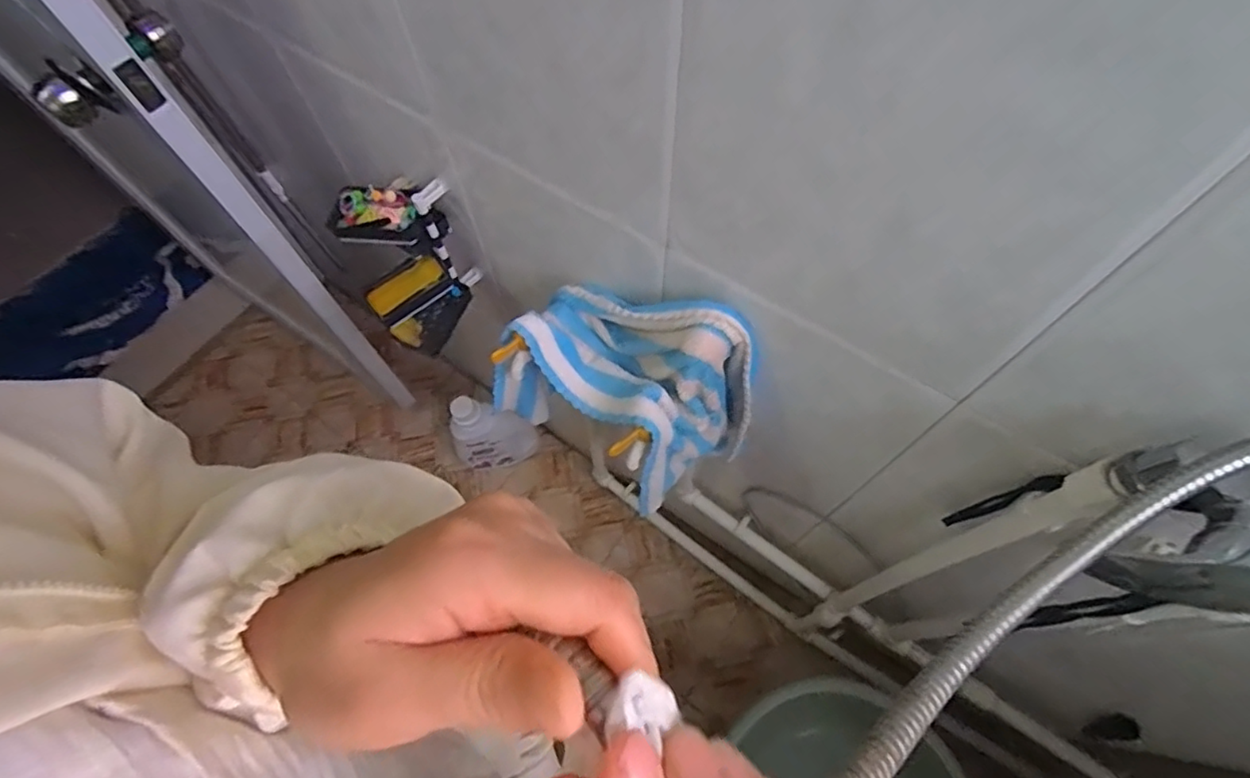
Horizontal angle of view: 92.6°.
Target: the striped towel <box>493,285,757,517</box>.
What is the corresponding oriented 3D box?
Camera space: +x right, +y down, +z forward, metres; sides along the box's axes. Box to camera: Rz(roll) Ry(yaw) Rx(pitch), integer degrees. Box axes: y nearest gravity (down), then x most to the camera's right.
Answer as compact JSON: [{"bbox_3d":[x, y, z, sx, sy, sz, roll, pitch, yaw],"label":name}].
[{"bbox_3d":[-0.004,-0.001,0.716,0.290,0.269,0.162,34,70,15],"label":"striped towel"}]

